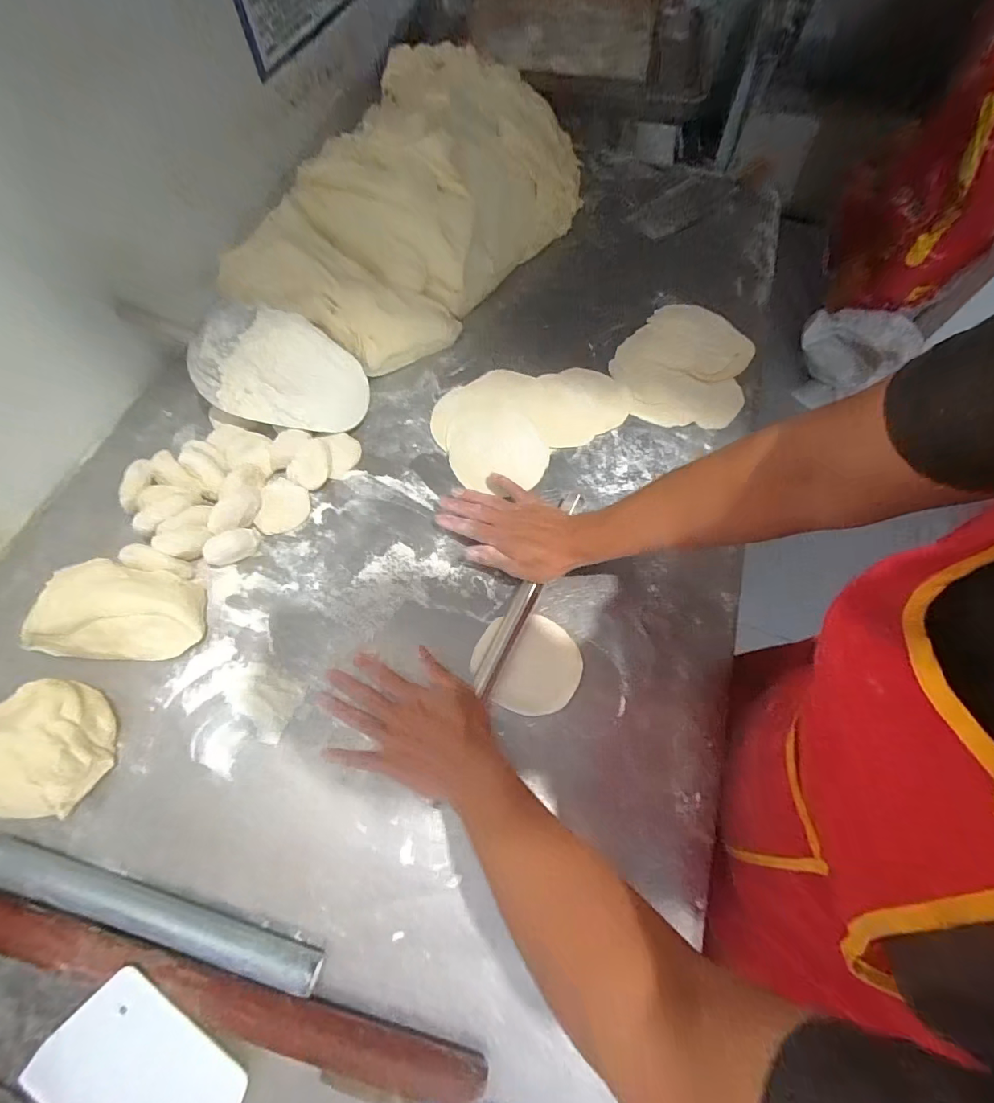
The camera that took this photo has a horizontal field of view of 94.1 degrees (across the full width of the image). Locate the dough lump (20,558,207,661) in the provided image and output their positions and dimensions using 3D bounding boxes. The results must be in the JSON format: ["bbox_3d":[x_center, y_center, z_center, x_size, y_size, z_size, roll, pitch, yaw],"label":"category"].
[{"bbox_3d":[-0.364,0.056,0.450,0.143,0.067,0.087,2,65,-2],"label":"dough lump"}]

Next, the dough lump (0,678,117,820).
[{"bbox_3d":[-0.409,0.165,0.398,0.135,0.064,0.109,2,65,-1],"label":"dough lump"}]

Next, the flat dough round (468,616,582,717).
[{"bbox_3d":[0.031,0.113,0.470,0.107,0.009,0.097,17,66,5],"label":"flat dough round"}]

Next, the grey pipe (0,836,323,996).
[{"bbox_3d":[-0.280,0.285,0.366,0.295,0.020,0.030,16,65,5],"label":"grey pipe"}]

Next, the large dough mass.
[{"bbox_3d":[-0.092,-0.536,0.693,0.291,0.182,0.597,31,69,12],"label":"large dough mass"}]

